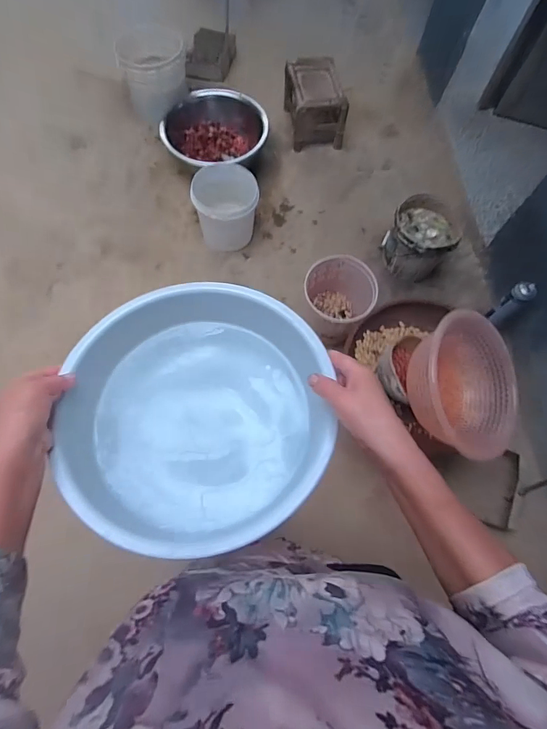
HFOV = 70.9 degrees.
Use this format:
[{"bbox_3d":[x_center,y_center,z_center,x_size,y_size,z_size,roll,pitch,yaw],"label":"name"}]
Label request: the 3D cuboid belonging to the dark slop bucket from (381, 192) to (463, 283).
[{"bbox_3d":[0.576,-0.500,1.529,0.224,0.210,0.267,-5,69,-6],"label":"dark slop bucket"}]

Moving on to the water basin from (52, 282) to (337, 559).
[{"bbox_3d":[-0.097,0.066,0.465,0.289,0.102,0.274,0,70,1],"label":"water basin"}]

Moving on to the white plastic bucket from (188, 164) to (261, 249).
[{"bbox_3d":[-0.185,-0.626,1.559,0.241,0.267,0.216,-20,71,-11],"label":"white plastic bucket"}]

